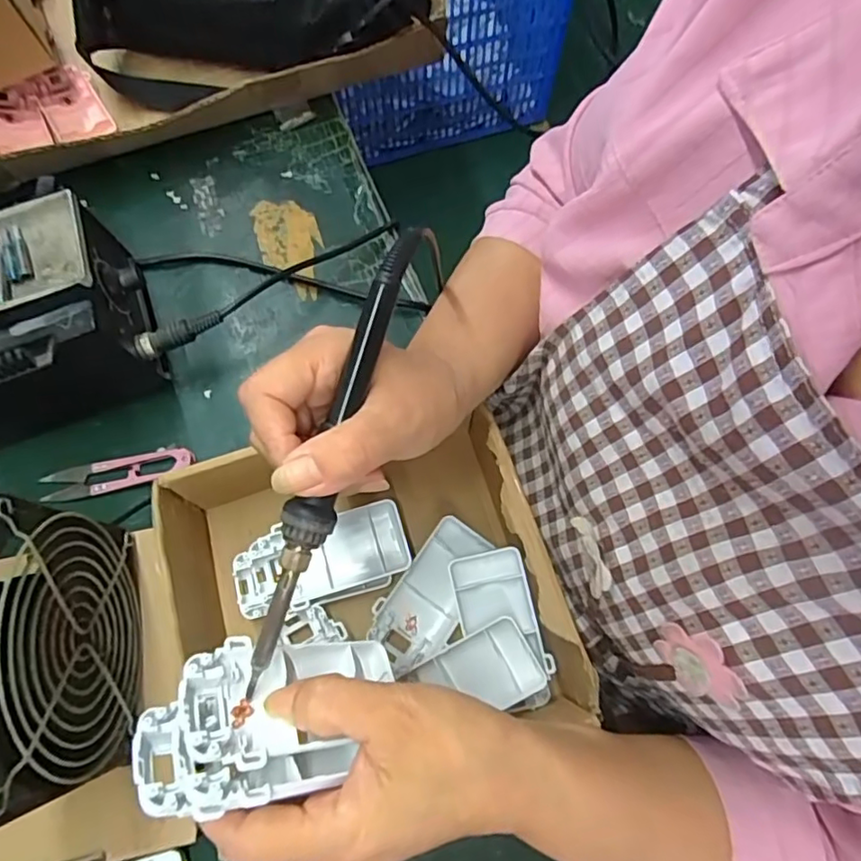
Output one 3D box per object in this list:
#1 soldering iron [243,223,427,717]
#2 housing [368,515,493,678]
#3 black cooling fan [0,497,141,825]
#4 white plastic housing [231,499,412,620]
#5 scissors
[{"bbox_3d":[-0.042,0.009,0.252,0.018,0.015,0.207,17,86,5],"label":"soldering iron"},{"bbox_3d":[0.001,0.103,0.370,0.046,0.015,0.095,37,73,12],"label":"housing"},{"bbox_3d":[-0.177,0.098,0.260,0.046,0.109,0.116,-11,70,-5],"label":"black cooling fan"},{"bbox_3d":[-0.069,0.081,0.371,0.109,0.024,0.047,-15,71,-7],"label":"white plastic housing"},{"bbox_3d":[-0.214,0.029,0.402,0.103,0.011,0.023,-11,70,-5],"label":"scissors"}]

